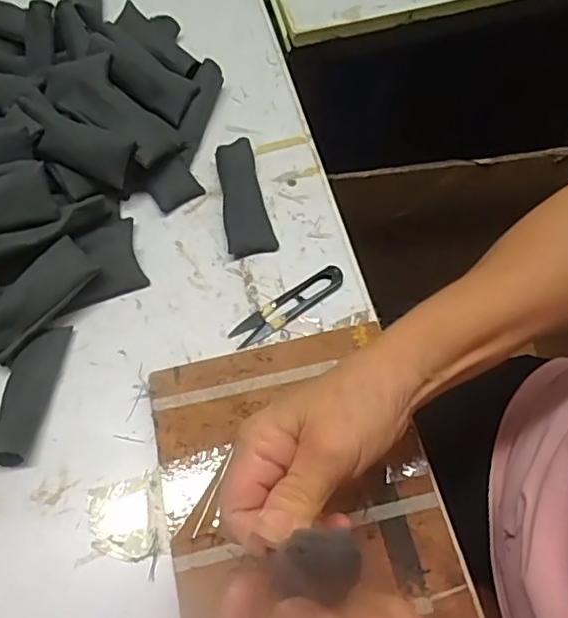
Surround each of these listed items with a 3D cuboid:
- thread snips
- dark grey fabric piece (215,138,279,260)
[{"bbox_3d":[0.005,-0.002,0.464,0.100,0.004,0.022,-30,67,-11],"label":"thread snips"},{"bbox_3d":[-0.037,-0.096,0.501,0.040,0.023,0.106,-14,65,-4],"label":"dark grey fabric piece"}]

